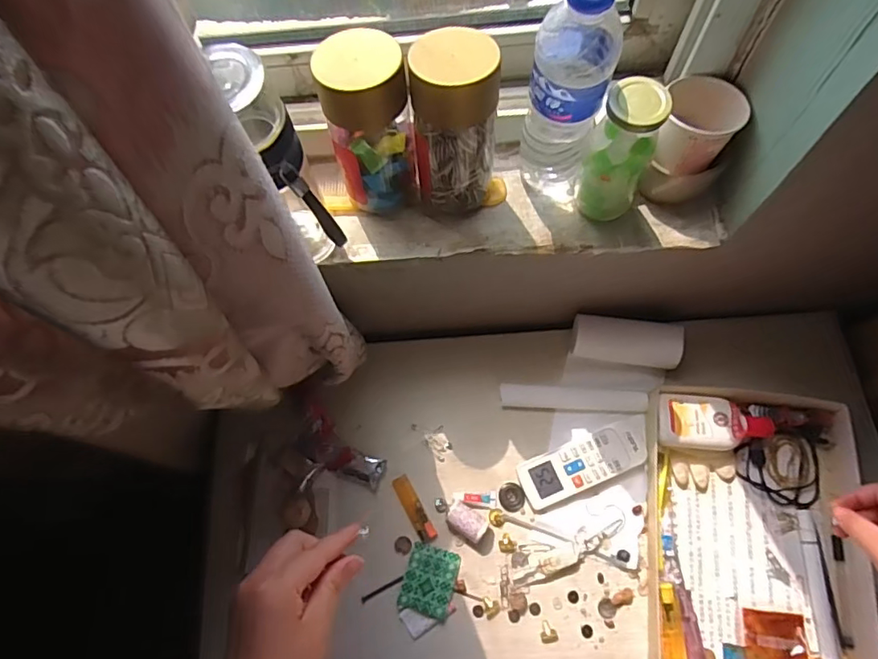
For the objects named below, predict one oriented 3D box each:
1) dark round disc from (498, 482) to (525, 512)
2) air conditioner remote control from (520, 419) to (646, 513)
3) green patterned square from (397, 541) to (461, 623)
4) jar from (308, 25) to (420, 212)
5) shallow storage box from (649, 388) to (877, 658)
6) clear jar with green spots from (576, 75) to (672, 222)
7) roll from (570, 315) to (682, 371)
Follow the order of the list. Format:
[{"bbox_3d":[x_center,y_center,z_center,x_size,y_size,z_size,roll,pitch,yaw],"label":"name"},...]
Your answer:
[{"bbox_3d":[0.085,0.196,0.633,0.028,0.006,0.033,-7,70,0],"label":"dark round disc"},{"bbox_3d":[0.174,0.155,0.636,0.161,0.019,0.054,-22,70,-6],"label":"air conditioner remote control"},{"bbox_3d":[-0.010,0.281,0.606,0.057,0.005,0.069,15,71,8],"label":"green patterned square"},{"bbox_3d":[-0.060,-0.181,0.492,0.071,0.144,0.080,-11,70,-2],"label":"jar"},{"bbox_3d":[0.340,0.226,0.585,0.215,0.045,0.308,5,70,4],"label":"shallow storage box"},{"bbox_3d":[0.159,-0.153,0.479,0.055,0.128,0.048,21,72,10],"label":"clear jar with green spots"},{"bbox_3d":[0.227,0.017,0.667,0.126,0.051,0.055,9,70,6],"label":"roll"}]

